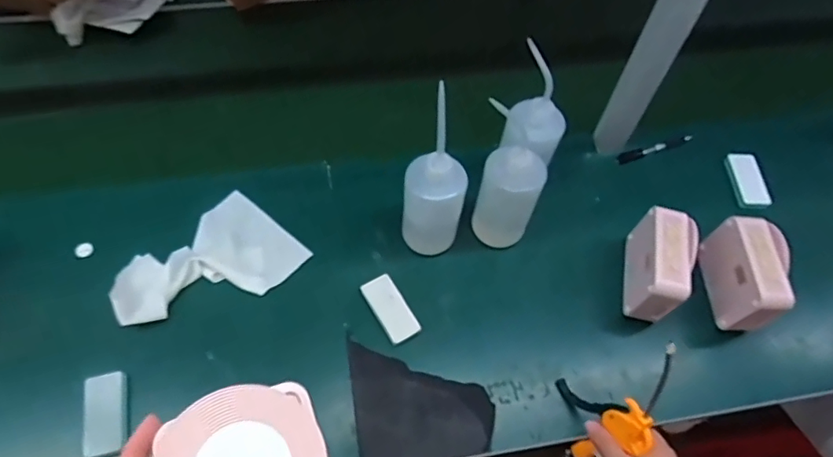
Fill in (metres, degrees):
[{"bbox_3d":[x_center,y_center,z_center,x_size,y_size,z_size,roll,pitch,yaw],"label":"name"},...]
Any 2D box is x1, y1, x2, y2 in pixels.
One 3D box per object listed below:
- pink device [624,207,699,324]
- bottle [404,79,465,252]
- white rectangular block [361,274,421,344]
[{"bbox_3d":[0.319,0.055,0.712,0.057,0.109,0.130,12,60,4],"label":"pink device"},{"bbox_3d":[0.023,-0.054,0.673,0.077,0.229,0.078,10,60,3],"label":"bottle"},{"bbox_3d":[-0.034,0.105,0.703,0.040,0.024,0.090,-27,65,-17],"label":"white rectangular block"}]

